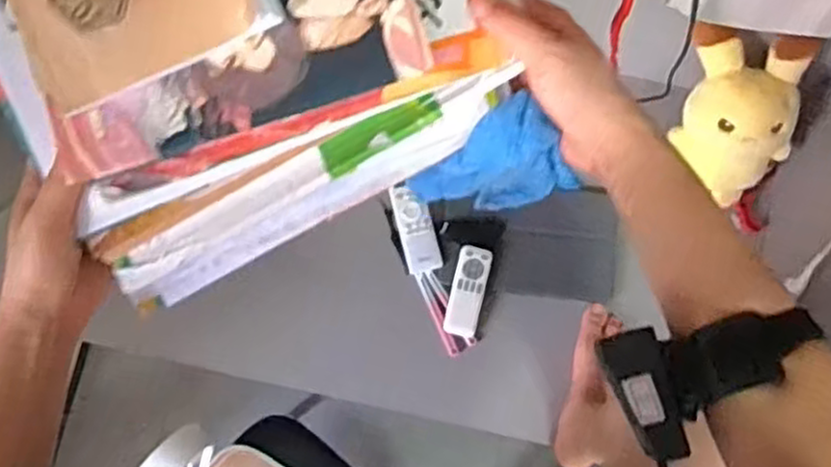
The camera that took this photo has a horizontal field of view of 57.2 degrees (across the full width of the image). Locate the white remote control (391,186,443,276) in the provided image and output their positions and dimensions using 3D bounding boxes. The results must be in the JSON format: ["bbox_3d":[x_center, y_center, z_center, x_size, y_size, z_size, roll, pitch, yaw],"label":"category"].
[{"bbox_3d":[0.002,-0.007,1.113,0.051,0.012,0.127,-13,77,-3],"label":"white remote control"}]

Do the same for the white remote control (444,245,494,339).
[{"bbox_3d":[0.076,0.083,1.096,0.048,0.011,0.128,13,77,3],"label":"white remote control"}]

